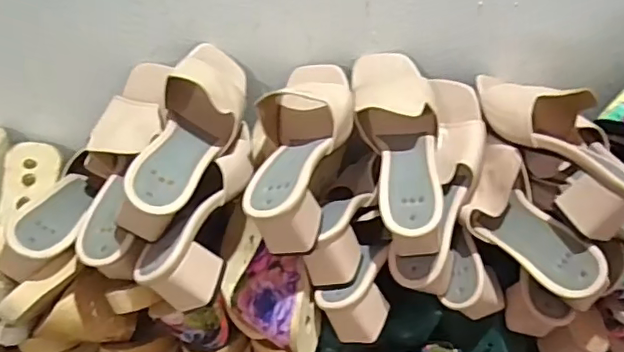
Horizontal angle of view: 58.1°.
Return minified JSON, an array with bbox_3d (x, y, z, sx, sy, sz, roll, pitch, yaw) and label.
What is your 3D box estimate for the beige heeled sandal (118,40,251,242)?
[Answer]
[{"bbox_3d":[-0.119,-0.039,0.556,0.074,0.097,0.224,12,41,8],"label":"beige heeled sandal"}]

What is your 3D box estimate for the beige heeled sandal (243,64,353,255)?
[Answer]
[{"bbox_3d":[-0.009,-0.031,0.565,0.093,0.087,0.224,6,40,1],"label":"beige heeled sandal"}]

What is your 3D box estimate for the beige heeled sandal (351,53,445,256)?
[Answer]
[{"bbox_3d":[0.091,-0.038,0.584,0.087,0.083,0.229,-2,60,-8],"label":"beige heeled sandal"}]

